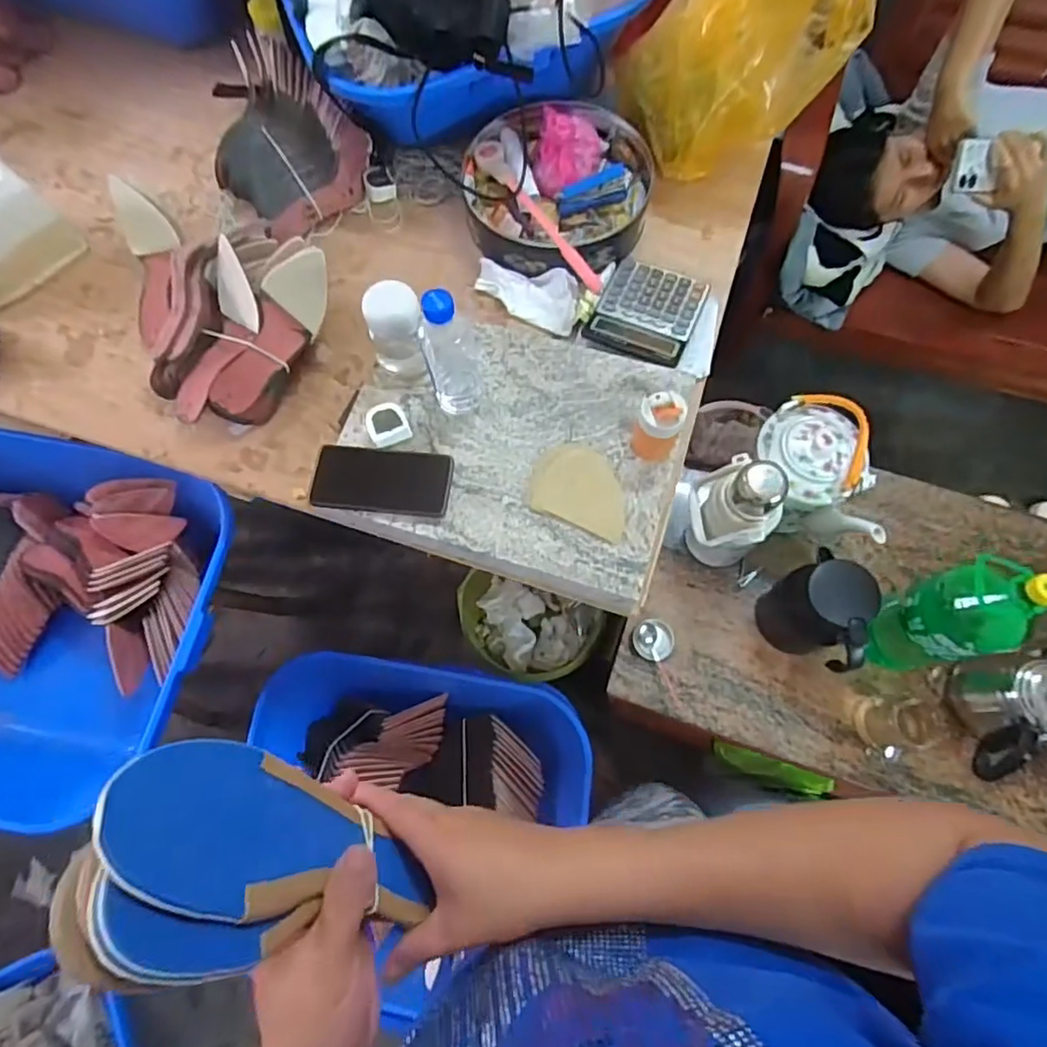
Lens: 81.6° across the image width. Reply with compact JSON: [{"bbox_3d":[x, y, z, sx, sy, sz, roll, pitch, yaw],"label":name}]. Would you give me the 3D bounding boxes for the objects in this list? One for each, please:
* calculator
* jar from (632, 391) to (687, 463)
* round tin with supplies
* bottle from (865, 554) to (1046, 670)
[{"bbox_3d":[0.170,-0.292,0.825,0.131,0.031,0.168,23,73,10],"label":"calculator"},{"bbox_3d":[0.152,-0.107,0.687,0.049,0.085,0.050,-1,71,2],"label":"jar"},{"bbox_3d":[0.049,-0.484,0.849,0.258,0.089,0.258,-1,71,2],"label":"round tin with supplies"},{"bbox_3d":[0.519,0.129,0.770,0.095,0.335,0.113,-14,71,-3],"label":"bottle"}]

